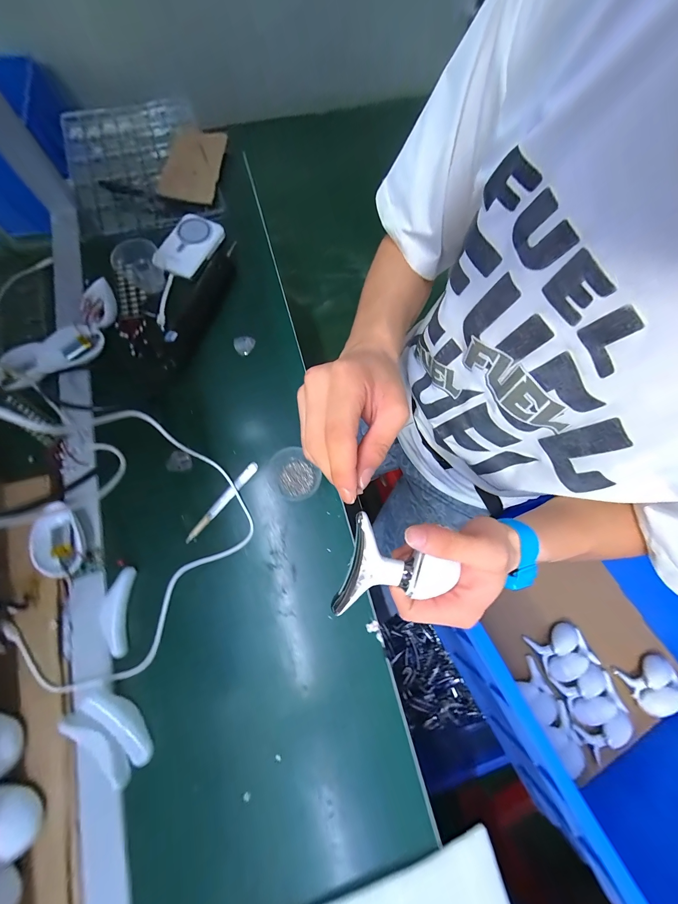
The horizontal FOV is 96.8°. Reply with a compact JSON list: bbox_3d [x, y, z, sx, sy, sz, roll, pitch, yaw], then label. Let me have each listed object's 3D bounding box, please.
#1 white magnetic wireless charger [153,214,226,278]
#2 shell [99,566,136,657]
[{"bbox_3d":[-0.241,-0.333,0.484,0.069,0.019,0.112,22,74,5],"label":"white magnetic wireless charger"},{"bbox_3d":[-0.250,0.179,0.341,0.026,0.022,0.090,-6,74,-4],"label":"shell"}]

